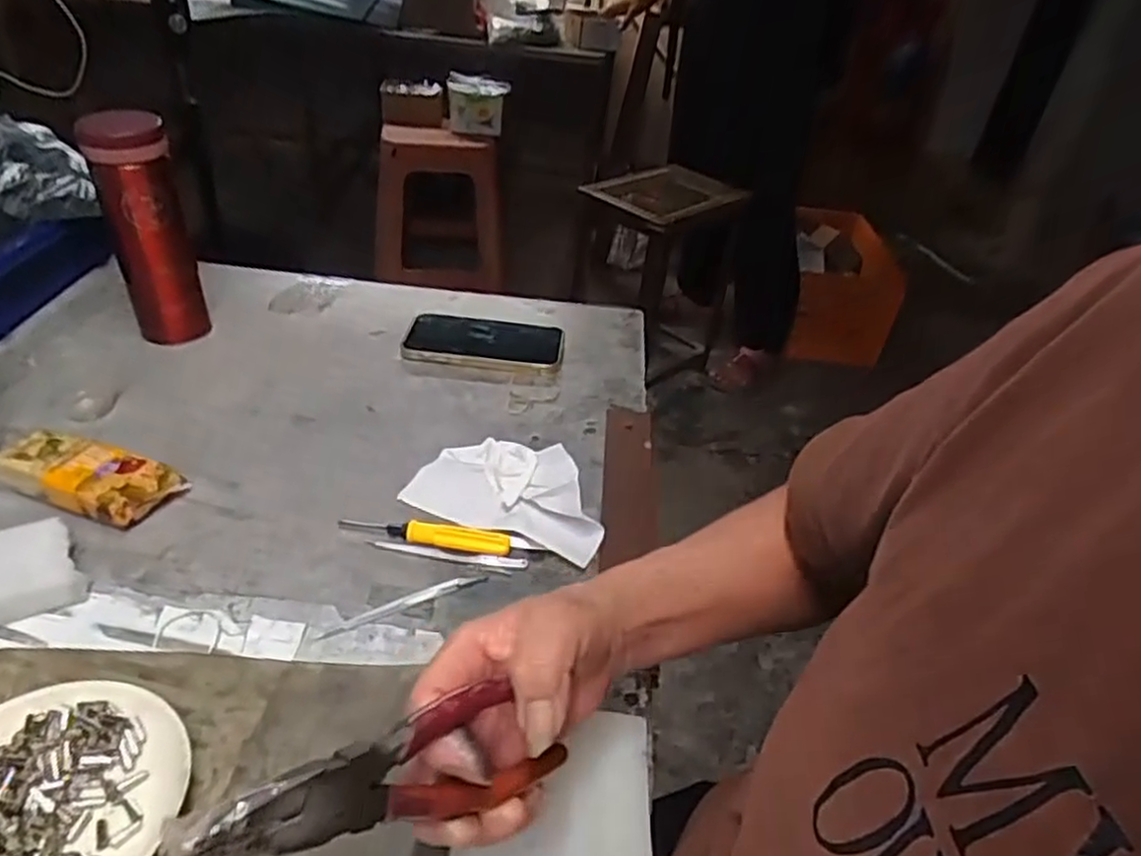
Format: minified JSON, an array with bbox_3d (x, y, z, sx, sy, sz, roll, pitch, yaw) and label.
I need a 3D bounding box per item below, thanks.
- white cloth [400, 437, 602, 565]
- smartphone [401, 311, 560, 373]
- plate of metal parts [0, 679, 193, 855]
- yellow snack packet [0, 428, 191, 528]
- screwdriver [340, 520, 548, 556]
[{"bbox_3d":[-0.039,0.034,0.543,0.144,0.034,0.092,16,38,13],"label":"white cloth"},{"bbox_3d":[-0.083,-0.085,0.713,0.150,0.018,0.078,7,37,2],"label":"smartphone"},{"bbox_3d":[-0.243,0.174,0.340,0.109,0.022,0.117,4,37,-3],"label":"plate of metal parts"},{"bbox_3d":[-0.331,0.036,0.503,0.112,0.034,0.050,12,37,8],"label":"yellow snack packet"},{"bbox_3d":[-0.090,0.072,0.502,0.135,0.013,0.018,9,37,4],"label":"screwdriver"}]

